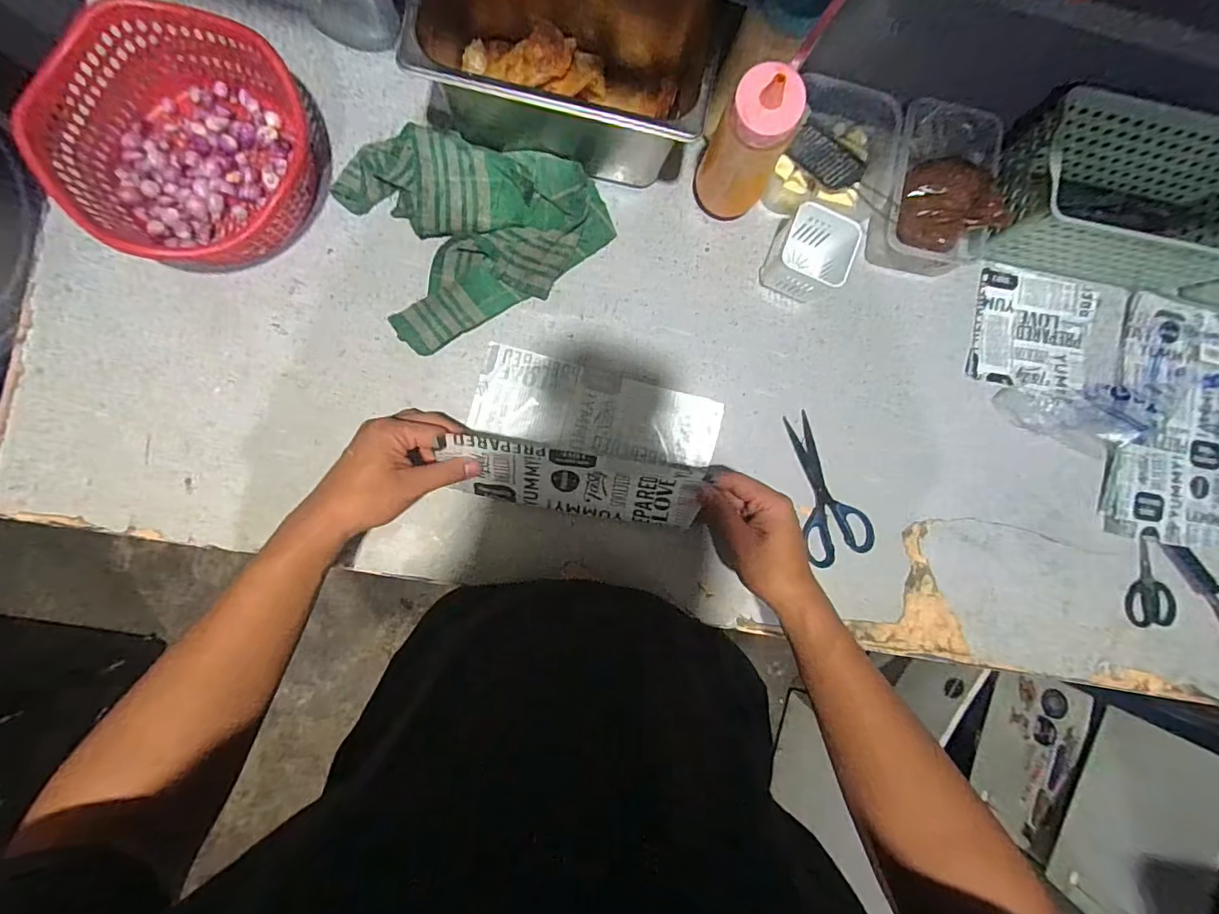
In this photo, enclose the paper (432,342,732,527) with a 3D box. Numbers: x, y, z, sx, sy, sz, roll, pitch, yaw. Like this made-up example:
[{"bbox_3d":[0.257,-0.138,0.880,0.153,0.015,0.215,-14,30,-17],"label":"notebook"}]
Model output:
[{"bbox_3d":[-0.019,-0.017,0.528,0.258,0.086,0.156,14,88,-5],"label":"paper"}]

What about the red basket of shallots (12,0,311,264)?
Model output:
[{"bbox_3d":[-0.398,-0.308,0.499,0.217,0.083,0.201,0,89,-5],"label":"red basket of shallots"}]

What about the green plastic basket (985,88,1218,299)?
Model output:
[{"bbox_3d":[0.567,-0.276,0.568,0.282,0.126,0.125,9,88,-5],"label":"green plastic basket"}]

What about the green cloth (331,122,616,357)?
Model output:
[{"bbox_3d":[-0.141,-0.254,0.540,0.245,0.046,0.204,-31,92,-5],"label":"green cloth"}]

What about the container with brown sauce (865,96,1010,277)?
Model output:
[{"bbox_3d":[0.370,-0.295,0.579,0.127,0.067,0.160,11,88,-5],"label":"container with brown sauce"}]

